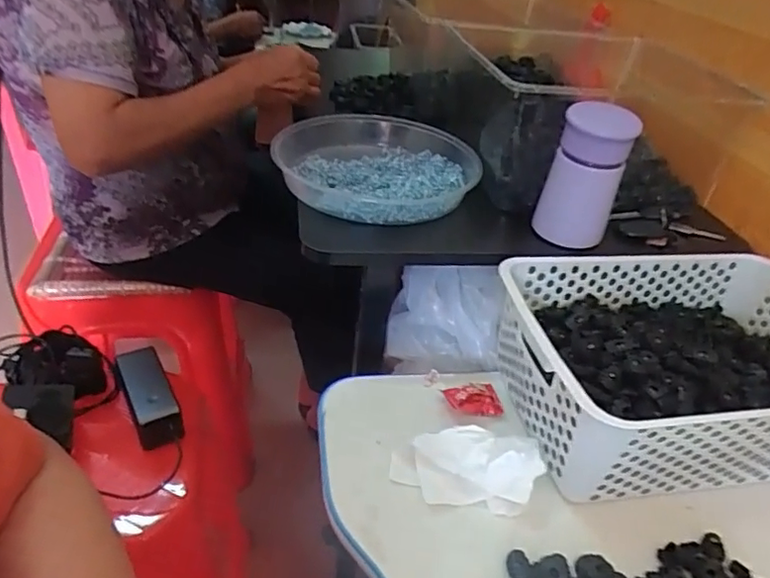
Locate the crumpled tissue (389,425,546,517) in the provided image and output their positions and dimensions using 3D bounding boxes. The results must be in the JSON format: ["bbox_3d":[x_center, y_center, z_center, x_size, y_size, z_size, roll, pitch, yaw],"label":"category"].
[{"bbox_3d":[0.064,0.135,0.454,0.112,0.034,0.065,9,36,5],"label":"crumpled tissue"}]

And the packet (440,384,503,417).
[{"bbox_3d":[0.080,0.097,0.517,0.048,0.016,0.033,-1,36,-10],"label":"packet"}]

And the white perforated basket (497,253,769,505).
[{"bbox_3d":[0.259,0.063,0.503,0.310,0.098,0.205,-2,36,-10],"label":"white perforated basket"}]

